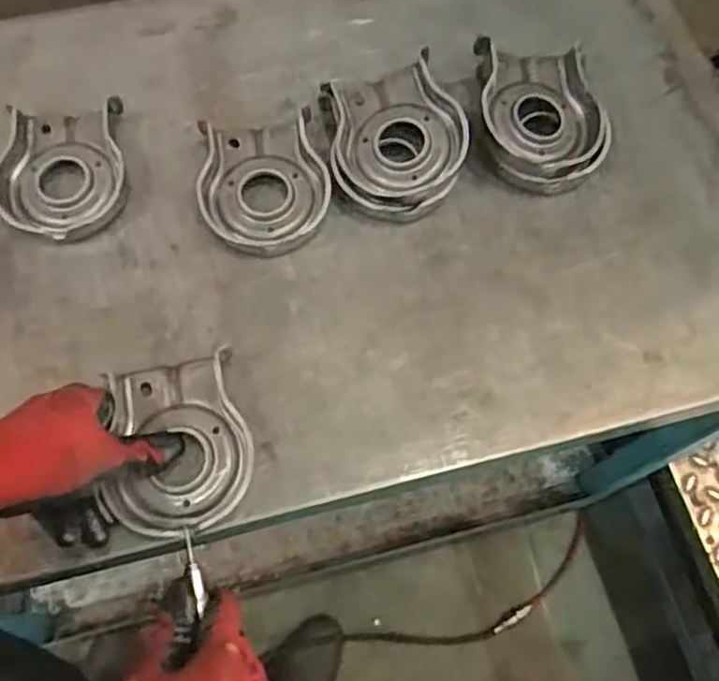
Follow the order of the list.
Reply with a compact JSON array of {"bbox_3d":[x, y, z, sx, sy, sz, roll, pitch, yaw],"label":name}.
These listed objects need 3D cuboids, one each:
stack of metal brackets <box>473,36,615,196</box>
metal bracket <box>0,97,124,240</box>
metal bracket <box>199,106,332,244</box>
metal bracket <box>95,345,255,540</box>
[{"bbox_3d":[0.152,-0.189,0.592,0.100,0.042,0.126,-8,68,-5],"label":"stack of metal brackets"},{"bbox_3d":[-0.246,-0.144,0.581,0.096,0.026,0.119,-7,68,-4],"label":"metal bracket"},{"bbox_3d":[-0.078,-0.133,0.577,0.102,0.027,0.121,0,68,-1],"label":"metal bracket"},{"bbox_3d":[-0.124,0.070,0.484,0.093,0.024,0.121,-6,68,-4],"label":"metal bracket"}]

